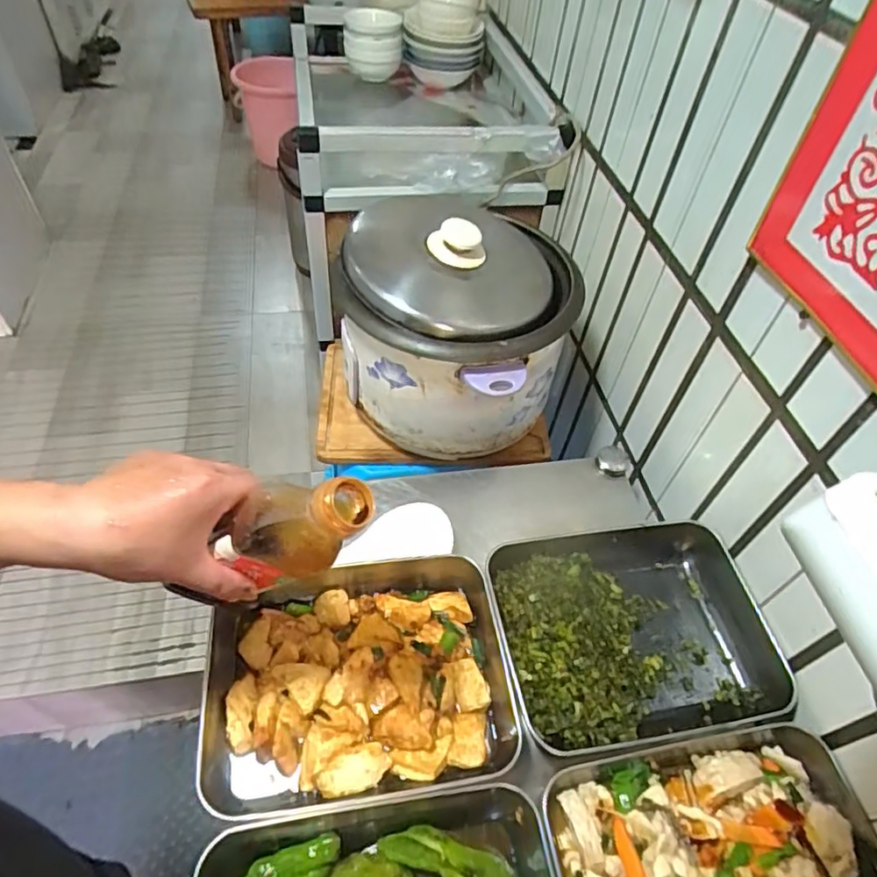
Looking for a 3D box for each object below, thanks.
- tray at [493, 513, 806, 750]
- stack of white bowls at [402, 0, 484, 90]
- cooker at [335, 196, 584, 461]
[{"bbox_3d":[0.190,0.196,0.594,0.257,0.079,0.194,-6,51,-10],"label":"tray"},{"bbox_3d":[0.012,-0.824,1.207,0.160,0.161,0.144,6,50,0],"label":"stack of white bowls"},{"bbox_3d":[0.021,-0.142,0.763,0.269,0.229,0.269,3,50,-3],"label":"cooker"}]

